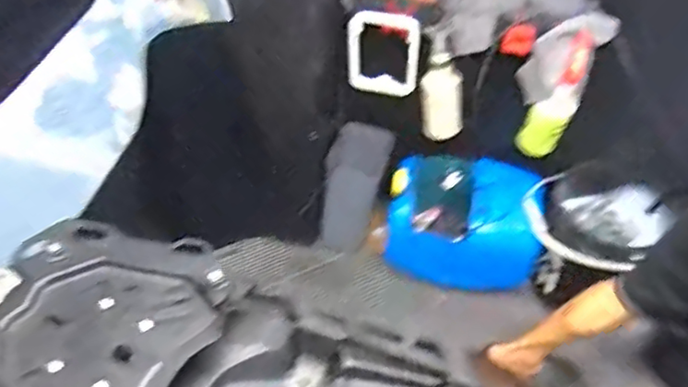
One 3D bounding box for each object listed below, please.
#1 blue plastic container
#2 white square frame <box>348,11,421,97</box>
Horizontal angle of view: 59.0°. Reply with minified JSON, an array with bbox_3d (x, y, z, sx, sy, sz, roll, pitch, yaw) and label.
[{"bbox_3d":[0.340,0.092,1.735,0.418,0.293,0.225,7,49,3],"label":"blue plastic container"},{"bbox_3d":[0.095,-0.334,1.483,0.172,0.227,0.031,7,49,3],"label":"white square frame"}]

